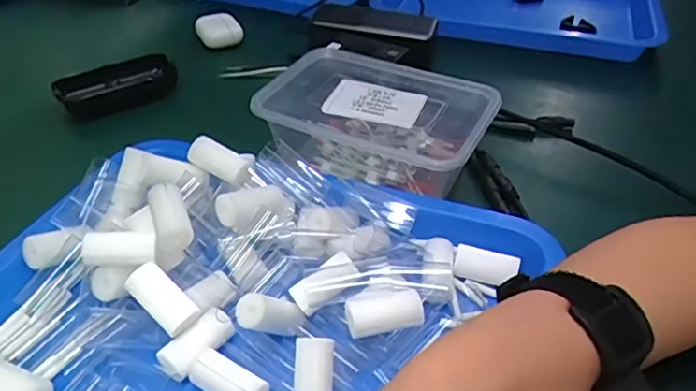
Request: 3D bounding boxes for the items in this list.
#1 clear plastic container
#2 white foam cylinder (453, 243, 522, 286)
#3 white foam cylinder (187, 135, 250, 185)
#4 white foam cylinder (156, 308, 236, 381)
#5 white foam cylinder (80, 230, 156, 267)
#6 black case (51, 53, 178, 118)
[{"bbox_3d":[0.021,-0.053,0.451,0.166,0.056,0.115,18,42,20],"label":"clear plastic container"},{"bbox_3d":[0.090,0.045,0.372,0.040,0.015,0.016,12,41,14],"label":"white foam cylinder"},{"bbox_3d":[-0.088,-0.024,0.388,0.044,0.014,0.016,29,46,14],"label":"white foam cylinder"},{"bbox_3d":[-0.082,0.081,0.314,0.042,0.014,0.020,-38,51,-20],"label":"white foam cylinder"},{"bbox_3d":[-0.132,0.029,0.331,0.040,0.014,0.018,-2,39,-3],"label":"white foam cylinder"},{"bbox_3d":[-0.220,-0.104,0.549,0.107,0.031,0.047,-23,45,-26],"label":"black case"}]

